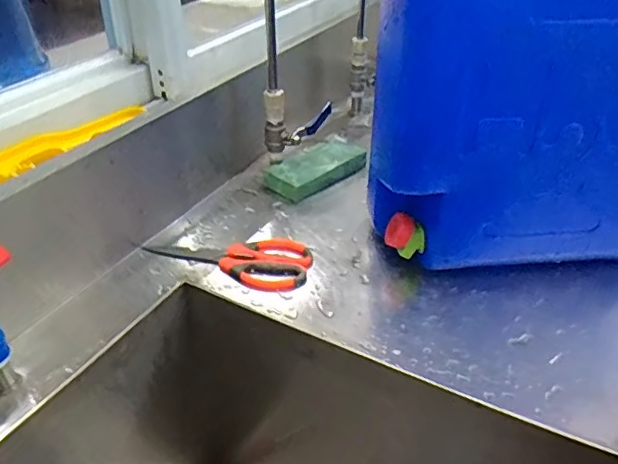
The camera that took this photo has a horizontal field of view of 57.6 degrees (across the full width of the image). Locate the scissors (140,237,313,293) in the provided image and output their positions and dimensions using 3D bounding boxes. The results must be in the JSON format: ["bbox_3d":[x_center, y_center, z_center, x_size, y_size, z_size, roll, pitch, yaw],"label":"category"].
[{"bbox_3d":[-0.094,0.025,0.680,0.198,0.011,0.083,12,37,15],"label":"scissors"}]

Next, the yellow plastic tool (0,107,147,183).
[{"bbox_3d":[-0.267,-0.105,0.633,0.038,0.023,0.202,19,39,23],"label":"yellow plastic tool"}]

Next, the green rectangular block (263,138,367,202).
[{"bbox_3d":[0.012,-0.097,0.837,0.164,0.036,0.077,-22,41,-29],"label":"green rectangular block"}]

